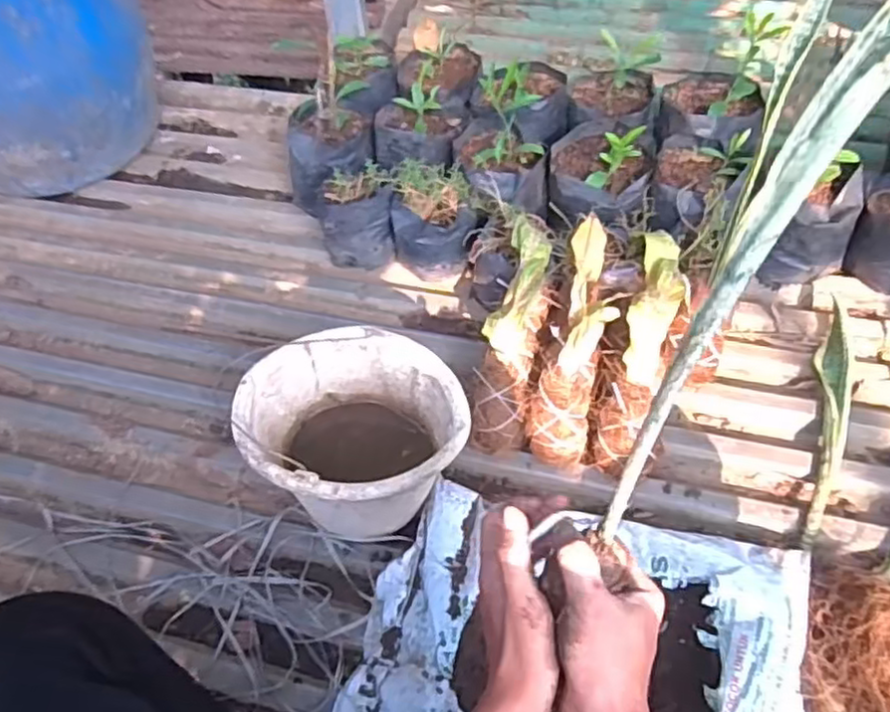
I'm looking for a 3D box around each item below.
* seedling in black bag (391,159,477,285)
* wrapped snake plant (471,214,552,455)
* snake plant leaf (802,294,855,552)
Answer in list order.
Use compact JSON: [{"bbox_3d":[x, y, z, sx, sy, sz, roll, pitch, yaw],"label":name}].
[{"bbox_3d":[-0.017,-0.202,1.076,0.128,0.145,0.128,-6,56,-1],"label":"seedling in black bag"},{"bbox_3d":[0.091,-0.033,0.897,0.068,0.098,0.317,10,80,11],"label":"wrapped snake plant"},{"bbox_3d":[0.495,0.078,0.882,0.047,0.019,0.380,18,59,15],"label":"snake plant leaf"}]

